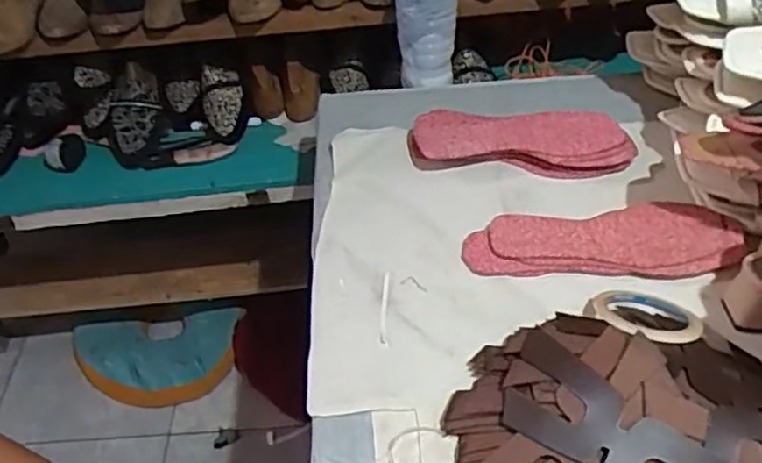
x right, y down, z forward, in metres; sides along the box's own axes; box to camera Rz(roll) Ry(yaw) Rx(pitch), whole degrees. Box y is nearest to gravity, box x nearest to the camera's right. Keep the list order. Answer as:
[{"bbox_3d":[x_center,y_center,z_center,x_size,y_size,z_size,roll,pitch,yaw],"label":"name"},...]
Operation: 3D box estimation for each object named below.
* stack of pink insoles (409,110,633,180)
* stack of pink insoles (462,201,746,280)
[{"bbox_3d":[0.171,-0.111,0.863,0.267,0.042,0.089,1,46,6],"label":"stack of pink insoles"},{"bbox_3d":[0.234,0.013,0.748,0.282,0.030,0.088,-2,45,3],"label":"stack of pink insoles"}]

